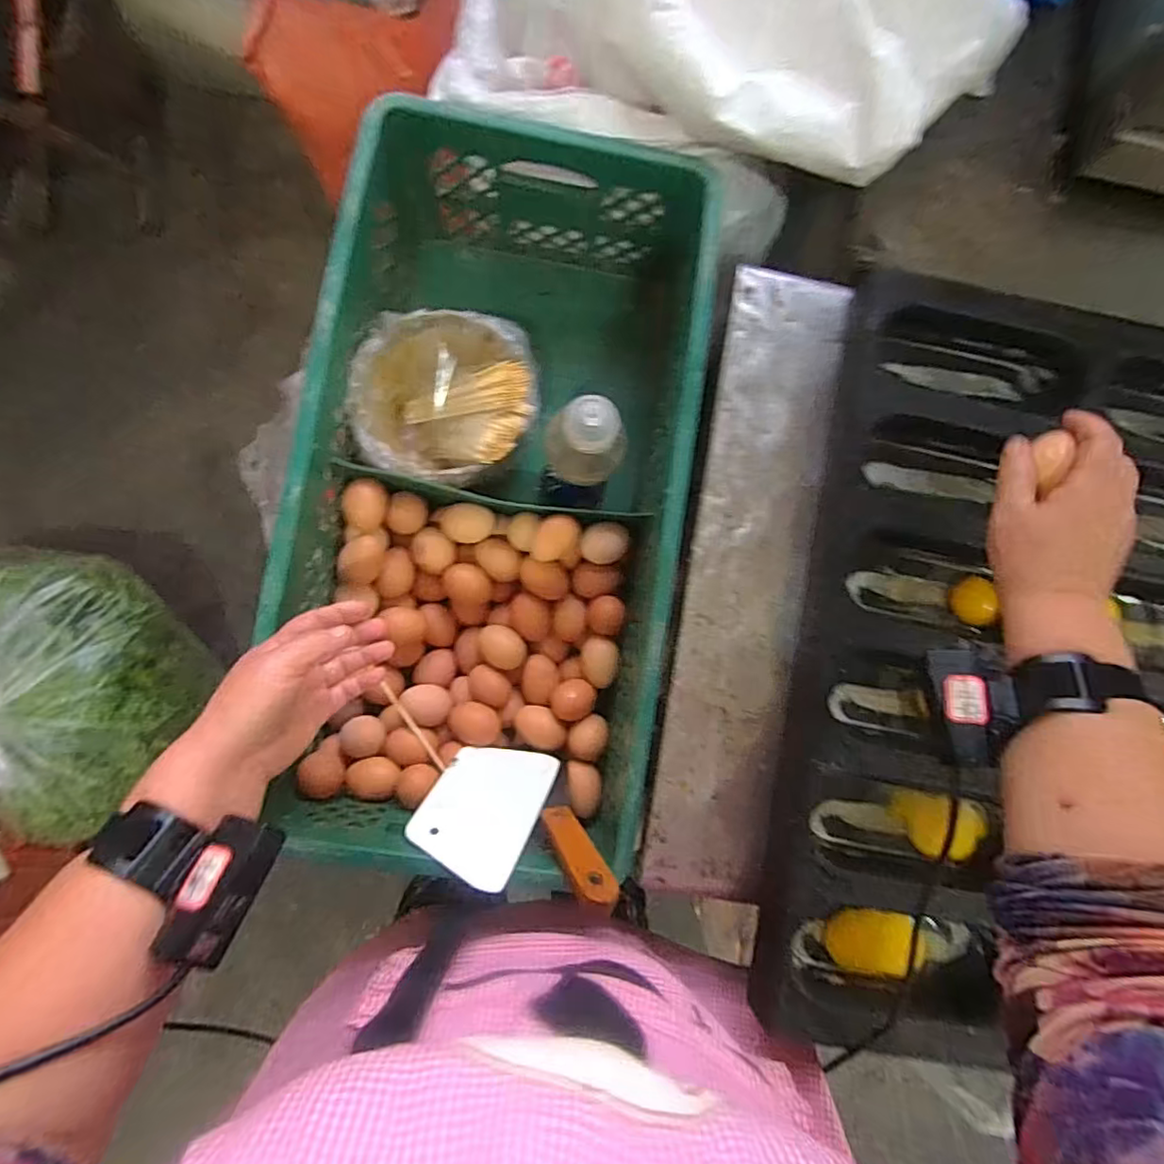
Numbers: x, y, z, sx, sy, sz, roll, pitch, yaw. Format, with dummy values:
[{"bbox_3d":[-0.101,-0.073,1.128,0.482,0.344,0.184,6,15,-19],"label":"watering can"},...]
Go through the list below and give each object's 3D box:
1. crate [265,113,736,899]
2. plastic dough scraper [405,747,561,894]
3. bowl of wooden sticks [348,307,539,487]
[{"bbox_3d":[-0.078,-0.087,0.589,0.329,0.216,0.647,8,85,-4],"label":"crate"},{"bbox_3d":[-0.086,0.195,0.517,0.098,0.138,0.005,14,121,11],"label":"plastic dough scraper"},{"bbox_3d":[-0.131,-0.177,0.586,0.164,0.090,0.162,0,85,-4],"label":"bowl of wooden sticks"}]

